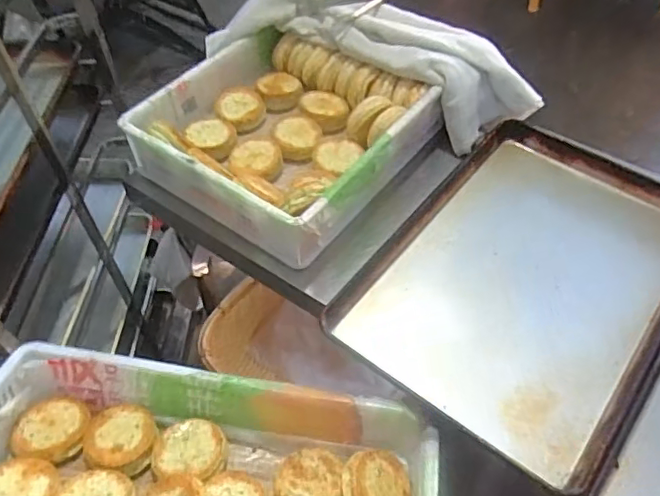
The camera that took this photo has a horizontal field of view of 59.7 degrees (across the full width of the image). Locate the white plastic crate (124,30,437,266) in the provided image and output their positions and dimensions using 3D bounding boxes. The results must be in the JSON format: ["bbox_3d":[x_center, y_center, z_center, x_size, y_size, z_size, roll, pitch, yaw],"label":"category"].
[{"bbox_3d":[-0.083,-0.213,1.059,0.405,0.127,0.420,28,54,24],"label":"white plastic crate"}]

